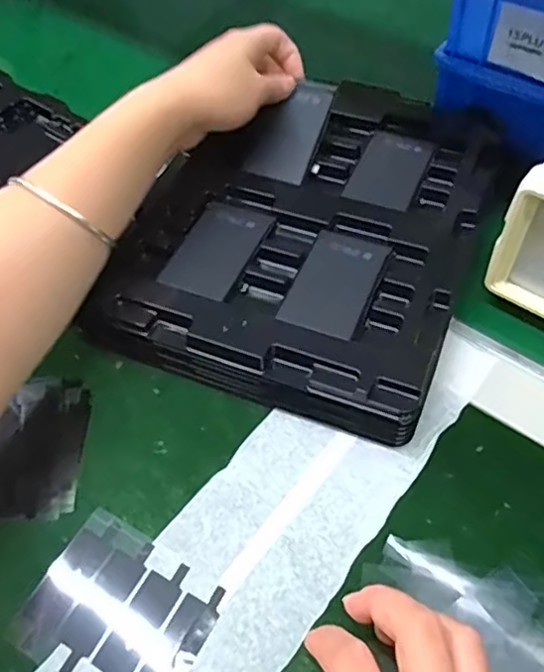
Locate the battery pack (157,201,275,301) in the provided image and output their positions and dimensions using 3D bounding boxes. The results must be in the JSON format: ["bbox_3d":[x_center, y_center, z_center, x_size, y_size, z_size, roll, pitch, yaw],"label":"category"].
[{"bbox_3d":[-0.035,-0.058,0.393,0.047,0.004,0.079,17,59,14],"label":"battery pack"}]

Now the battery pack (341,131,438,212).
[{"bbox_3d":[0.087,-0.120,0.439,0.046,0.004,0.075,21,59,16],"label":"battery pack"}]

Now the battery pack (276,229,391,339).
[{"bbox_3d":[0.040,-0.034,0.372,0.046,0.006,0.081,19,59,15],"label":"battery pack"}]

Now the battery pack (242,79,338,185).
[{"bbox_3d":[0.014,-0.151,0.442,0.047,0.007,0.081,19,83,17],"label":"battery pack"}]

